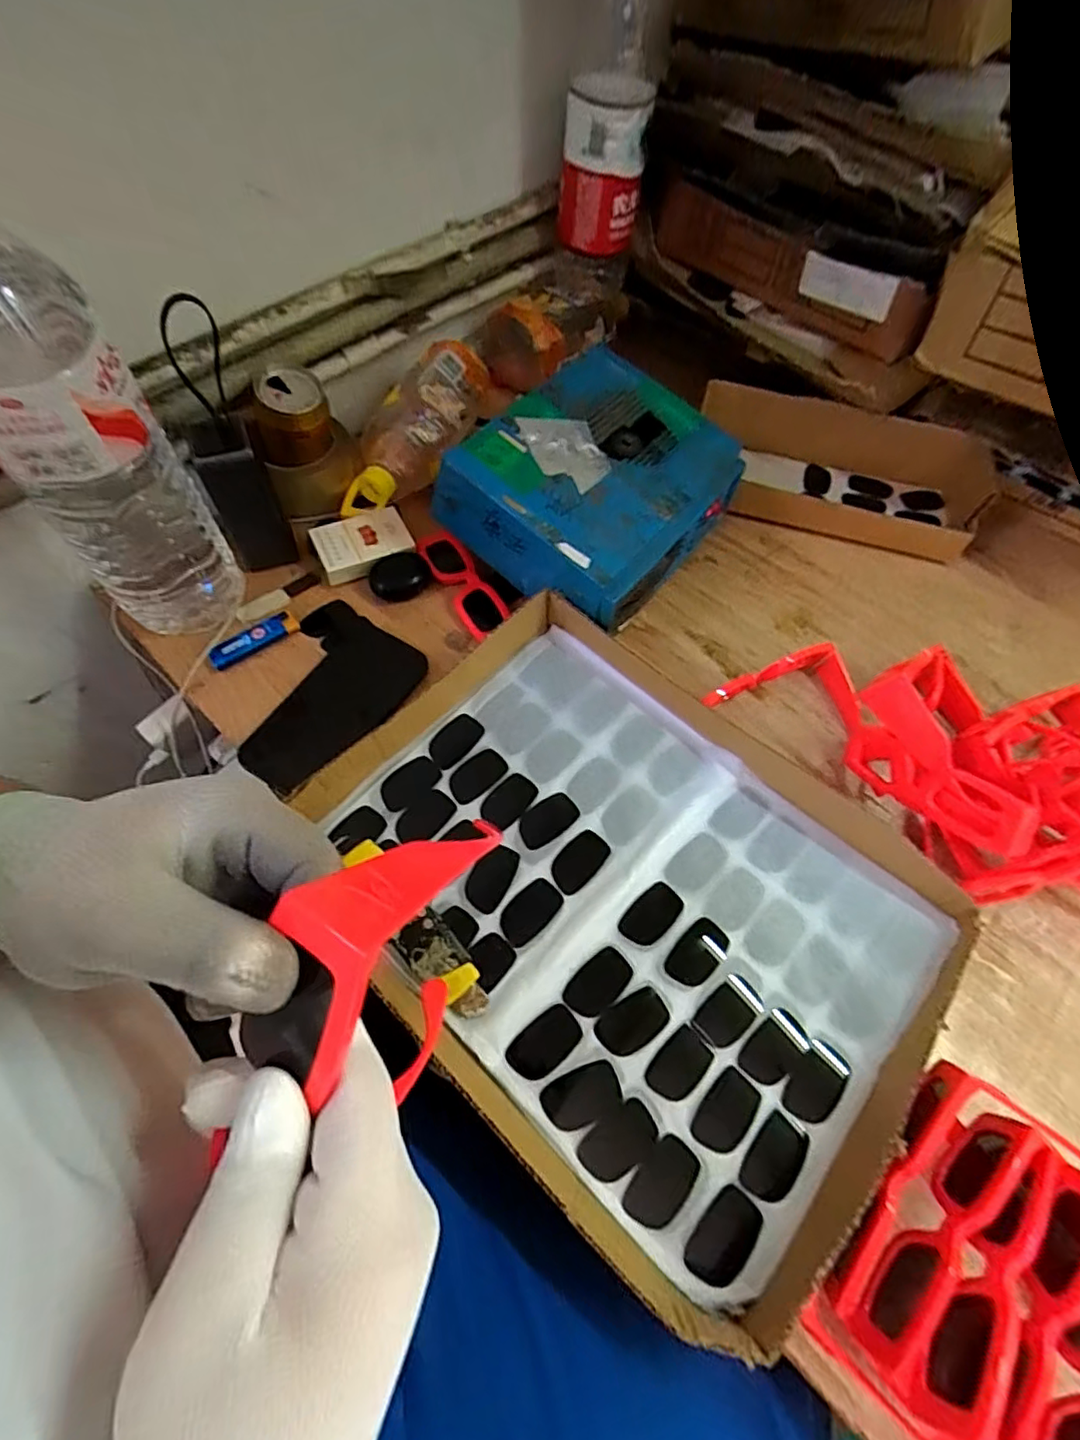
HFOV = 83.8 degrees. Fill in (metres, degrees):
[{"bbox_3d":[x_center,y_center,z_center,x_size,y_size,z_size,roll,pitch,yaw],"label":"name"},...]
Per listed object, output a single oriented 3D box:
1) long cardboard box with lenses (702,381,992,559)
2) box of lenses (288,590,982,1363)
[{"bbox_3d":[0.322,-0.272,0.655,0.304,0.069,0.144,14,63,5],"label":"long cardboard box with lenses"},{"bbox_3d":[0.059,0.125,0.439,0.412,0.069,0.328,39,67,16],"label":"box of lenses"}]

